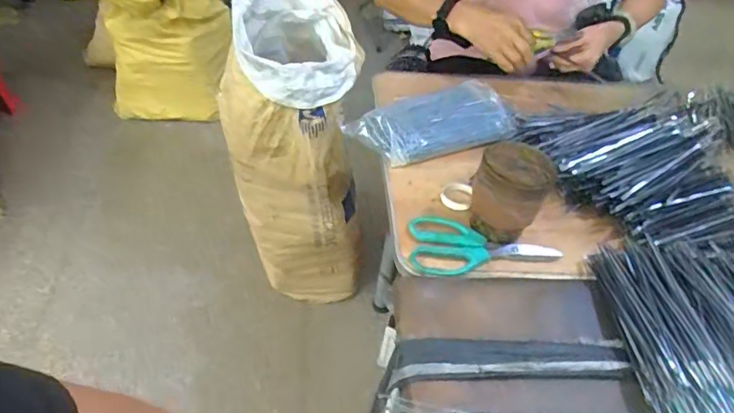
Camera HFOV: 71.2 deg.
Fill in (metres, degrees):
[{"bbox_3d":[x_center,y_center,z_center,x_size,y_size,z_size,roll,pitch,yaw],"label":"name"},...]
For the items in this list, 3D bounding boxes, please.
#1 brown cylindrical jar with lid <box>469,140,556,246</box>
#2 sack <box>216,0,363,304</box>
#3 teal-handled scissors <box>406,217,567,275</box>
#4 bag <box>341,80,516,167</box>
[{"bbox_3d":[0.176,-0.015,0.638,0.085,0.104,0.088,4,44,-4],"label":"brown cylindrical jar with lid"},{"bbox_3d":[-0.185,-0.122,1.218,0.283,0.646,0.396,-9,46,-17],"label":"sack"},{"bbox_3d":[0.145,0.049,0.644,0.185,0.014,0.089,0,44,-8],"label":"teal-handled scissors"},{"bbox_3d":[0.107,-0.129,0.792,0.254,0.046,0.117,-19,50,-25],"label":"bag"}]

